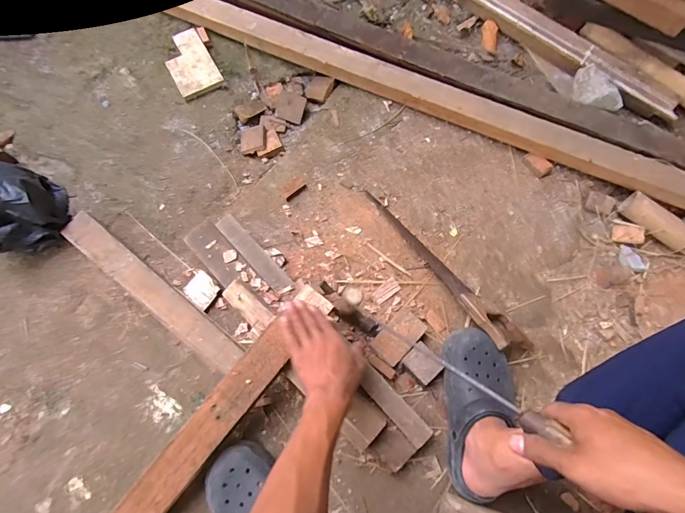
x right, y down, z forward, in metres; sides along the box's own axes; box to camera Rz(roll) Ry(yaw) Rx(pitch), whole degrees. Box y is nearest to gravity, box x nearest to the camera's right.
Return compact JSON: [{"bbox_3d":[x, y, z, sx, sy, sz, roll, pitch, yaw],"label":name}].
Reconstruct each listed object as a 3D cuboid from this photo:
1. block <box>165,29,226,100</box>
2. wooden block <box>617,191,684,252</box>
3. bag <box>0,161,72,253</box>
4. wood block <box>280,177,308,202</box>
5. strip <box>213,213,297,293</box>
[{"bbox_3d":[-0.353,-0.448,0.868,0.099,0.019,0.166,-29,76,-9],"label":"block"},{"bbox_3d":[0.651,-0.067,0.776,0.153,0.051,0.043,41,77,10],"label":"wooden block"},{"bbox_3d":[-0.632,-0.090,0.706,0.158,0.134,0.155,-30,77,-9],"label":"bag"},{"bbox_3d":[-0.102,-0.143,0.785,0.052,0.015,0.027,-38,78,-11],"label":"wood block"},{"bbox_3d":[-0.166,-0.007,0.699,0.037,0.018,0.189,-41,80,-12],"label":"strip"}]

